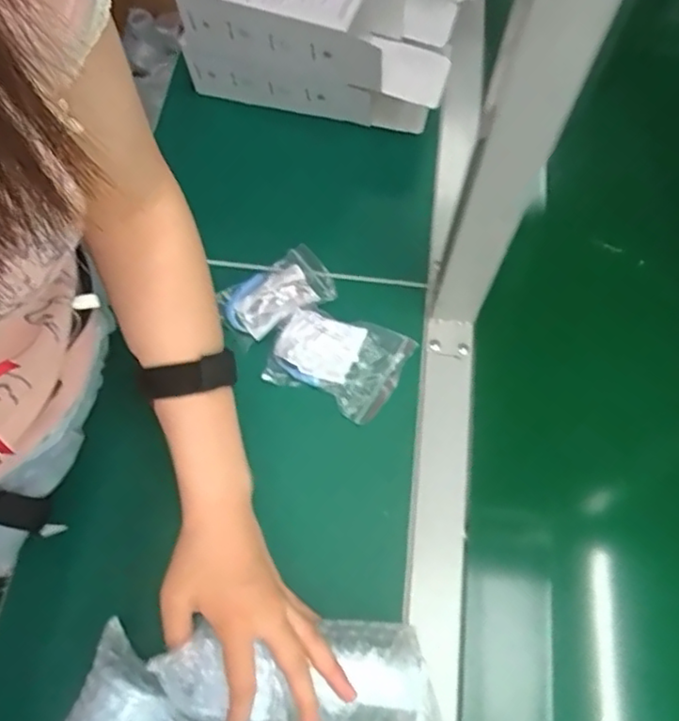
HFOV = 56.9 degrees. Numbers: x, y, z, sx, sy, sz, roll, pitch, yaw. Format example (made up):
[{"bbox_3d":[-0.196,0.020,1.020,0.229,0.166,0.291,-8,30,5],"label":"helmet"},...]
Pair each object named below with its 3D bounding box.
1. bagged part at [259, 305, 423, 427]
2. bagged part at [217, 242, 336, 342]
[{"bbox_3d":[0.000,-0.002,0.539,0.106,0.028,0.082,25,67,11],"label":"bagged part"},{"bbox_3d":[-0.057,-0.060,0.563,0.097,0.022,0.060,-30,69,-14],"label":"bagged part"}]

